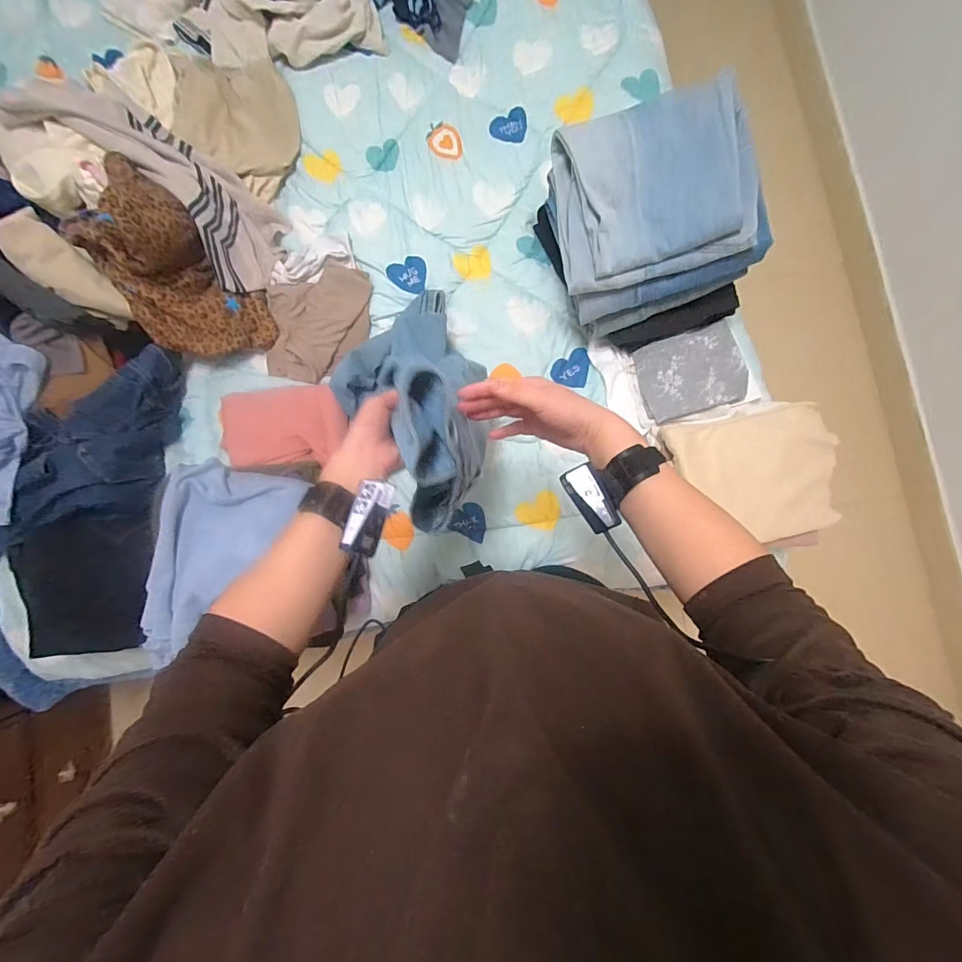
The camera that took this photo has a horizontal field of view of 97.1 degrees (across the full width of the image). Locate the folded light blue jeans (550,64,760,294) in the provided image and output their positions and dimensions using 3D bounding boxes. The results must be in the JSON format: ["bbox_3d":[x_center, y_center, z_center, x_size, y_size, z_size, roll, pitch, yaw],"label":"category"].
[{"bbox_3d":[0.266,-0.451,0.667,0.284,0.102,0.246,-12,84,1],"label":"folded light blue jeans"}]

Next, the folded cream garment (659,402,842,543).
[{"bbox_3d":[0.490,-0.010,0.759,0.282,0.033,0.234,-7,84,1],"label":"folded cream garment"}]

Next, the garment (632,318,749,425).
[{"bbox_3d":[0.401,-0.206,0.813,0.184,0.039,0.156,-15,84,0],"label":"garment"}]

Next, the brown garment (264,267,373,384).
[{"bbox_3d":[-0.341,-0.333,0.894,0.201,0.045,0.248,5,84,3],"label":"brown garment"}]

